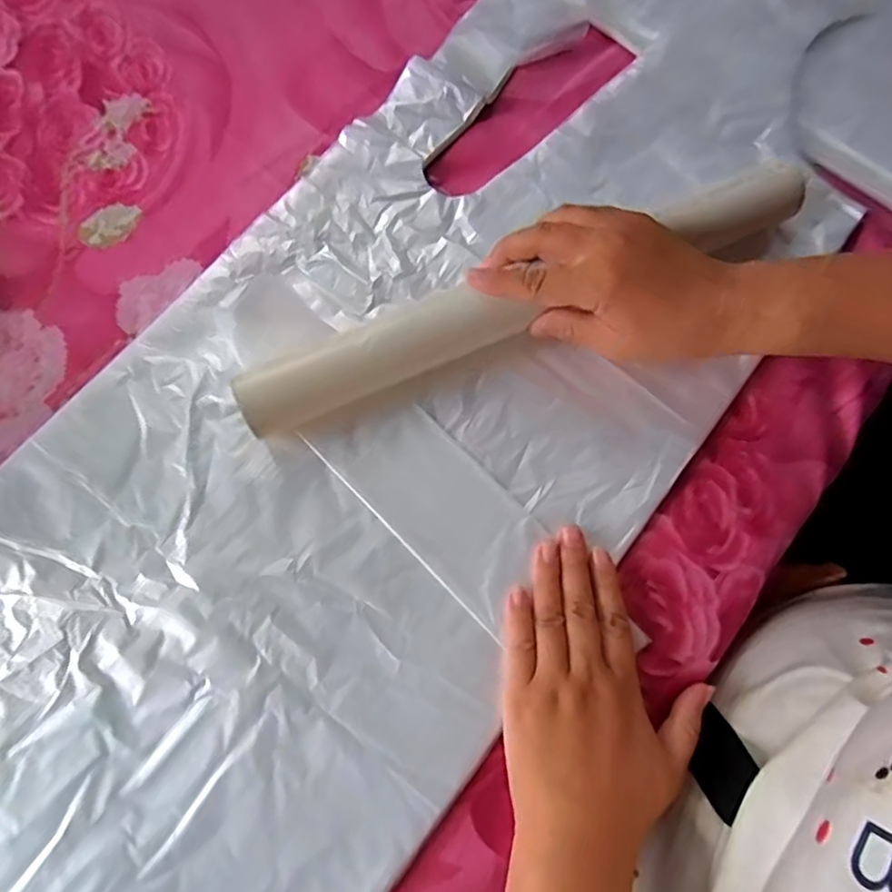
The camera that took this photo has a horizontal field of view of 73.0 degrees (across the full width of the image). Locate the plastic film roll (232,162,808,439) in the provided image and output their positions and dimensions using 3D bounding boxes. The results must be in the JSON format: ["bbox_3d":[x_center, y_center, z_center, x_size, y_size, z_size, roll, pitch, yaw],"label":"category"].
[{"bbox_3d":[0.050,-0.086,0.353,0.349,0.036,0.035,-23,76,-5],"label":"plastic film roll"}]

